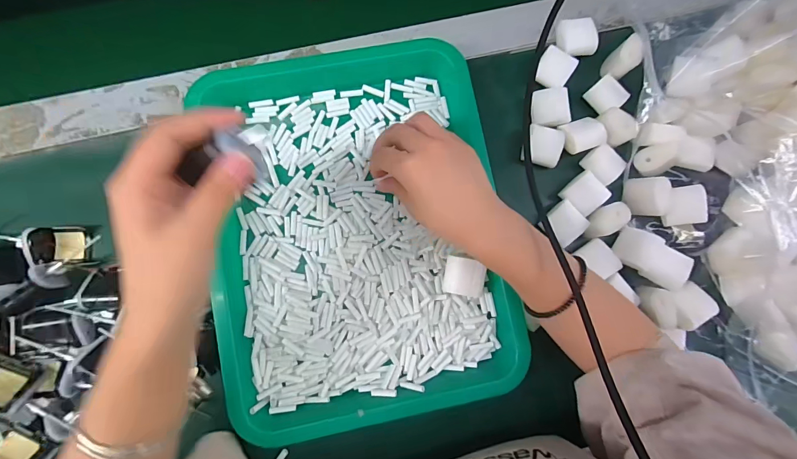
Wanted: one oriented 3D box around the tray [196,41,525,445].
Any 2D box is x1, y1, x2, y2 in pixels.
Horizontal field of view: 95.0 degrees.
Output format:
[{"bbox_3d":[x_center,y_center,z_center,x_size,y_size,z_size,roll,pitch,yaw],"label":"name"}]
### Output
[{"bbox_3d":[-0.037,-0.001,0.337,0.253,0.033,0.330,-11,84,-3],"label":"tray"}]

